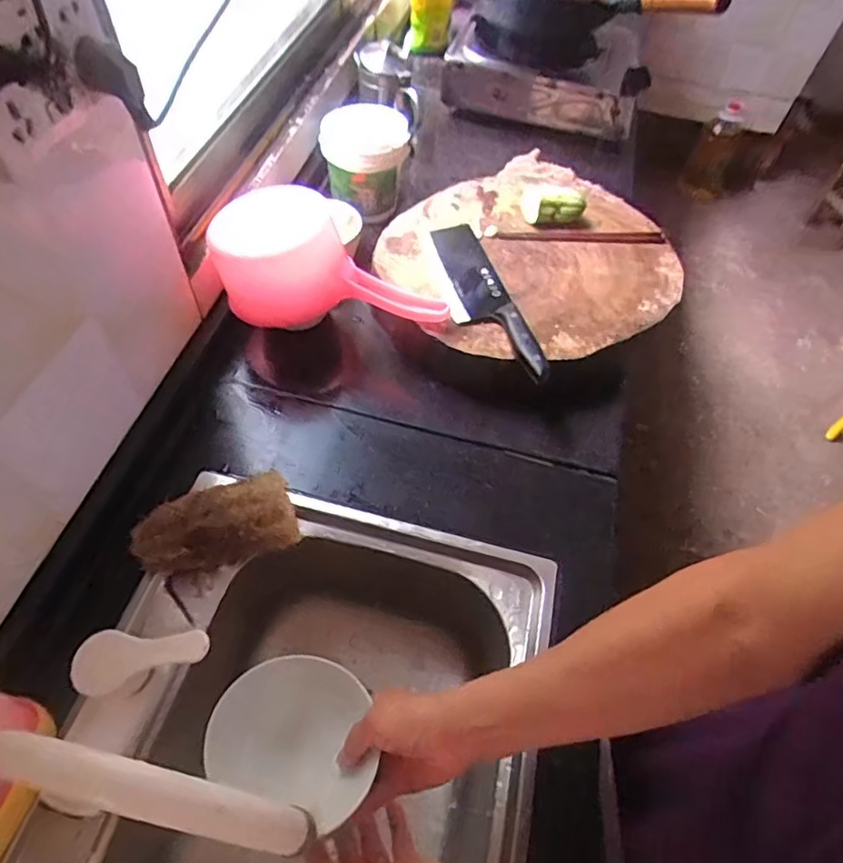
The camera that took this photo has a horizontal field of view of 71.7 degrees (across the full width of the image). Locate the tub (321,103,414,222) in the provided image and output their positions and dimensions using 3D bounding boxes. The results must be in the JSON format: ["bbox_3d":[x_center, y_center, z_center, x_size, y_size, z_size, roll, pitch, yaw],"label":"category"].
[{"bbox_3d":[-0.085,-0.410,0.893,0.126,0.131,0.110,-1,56,-5],"label":"tub"}]

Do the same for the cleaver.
[{"bbox_3d":[0.072,-0.177,0.746,0.083,0.021,0.280,-10,57,-11],"label":"cleaver"}]

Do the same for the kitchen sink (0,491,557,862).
[{"bbox_3d":[-0.110,0.348,0.580,0.399,0.192,0.512,14,56,5],"label":"kitchen sink"}]

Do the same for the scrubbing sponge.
[{"bbox_3d":[-0.211,0.099,0.605,0.155,0.068,0.059,-15,58,-15],"label":"scrubbing sponge"}]

